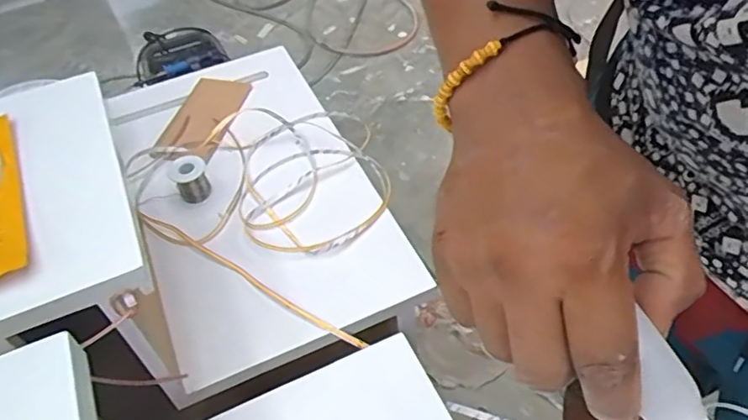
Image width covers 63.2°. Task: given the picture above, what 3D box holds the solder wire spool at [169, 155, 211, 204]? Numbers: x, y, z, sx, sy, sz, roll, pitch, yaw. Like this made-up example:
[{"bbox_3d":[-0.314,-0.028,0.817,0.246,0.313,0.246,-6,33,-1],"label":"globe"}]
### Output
[{"bbox_3d":[-0.264,-0.044,0.880,0.047,0.055,0.049,-3,48,3],"label":"solder wire spool"}]

